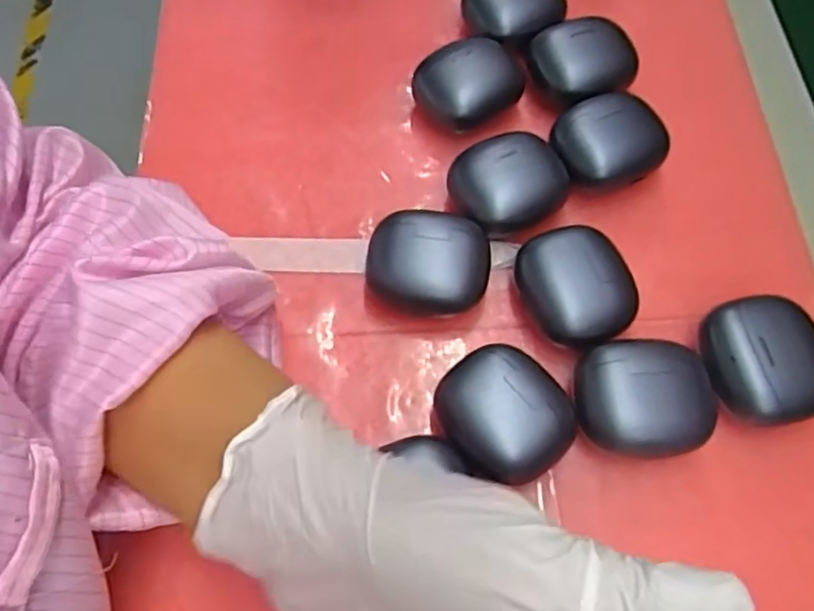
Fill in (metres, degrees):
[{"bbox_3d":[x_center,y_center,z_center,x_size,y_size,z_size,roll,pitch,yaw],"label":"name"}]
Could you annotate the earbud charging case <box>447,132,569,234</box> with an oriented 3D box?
[{"bbox_3d":[0.051,-0.060,0.328,0.054,0.028,0.047,-26,68,-12],"label":"earbud charging case"}]

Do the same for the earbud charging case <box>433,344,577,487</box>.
[{"bbox_3d":[0.040,0.047,0.278,0.050,0.031,0.055,-33,69,-14],"label":"earbud charging case"}]

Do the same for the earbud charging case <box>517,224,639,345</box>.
[{"bbox_3d":[0.077,-0.008,0.302,0.041,0.029,0.055,-24,68,-11],"label":"earbud charging case"}]

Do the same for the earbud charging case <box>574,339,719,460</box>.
[{"bbox_3d":[0.101,0.040,0.279,0.056,0.027,0.047,-6,65,-3],"label":"earbud charging case"}]

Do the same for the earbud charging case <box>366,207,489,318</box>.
[{"bbox_3d":[0.010,-0.019,0.310,0.056,0.031,0.043,9,66,4],"label":"earbud charging case"}]

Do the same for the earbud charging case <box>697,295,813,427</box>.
[{"bbox_3d":[0.158,0.025,0.287,0.049,0.026,0.052,-6,65,-3],"label":"earbud charging case"}]

